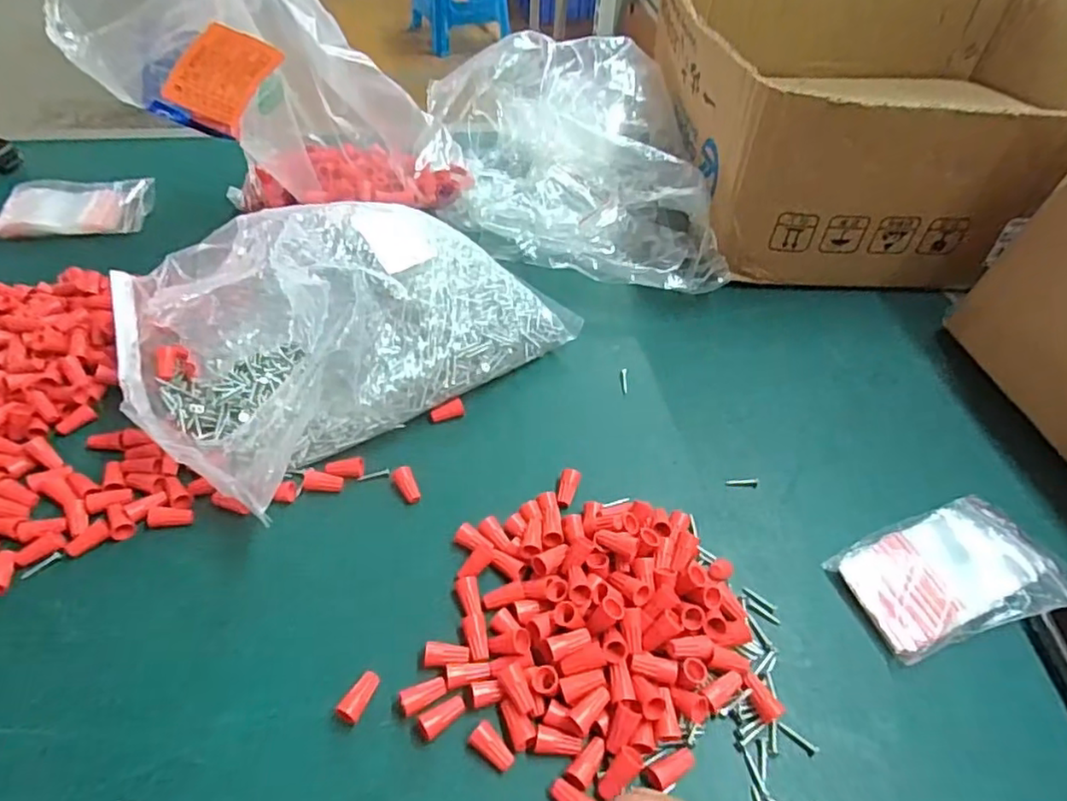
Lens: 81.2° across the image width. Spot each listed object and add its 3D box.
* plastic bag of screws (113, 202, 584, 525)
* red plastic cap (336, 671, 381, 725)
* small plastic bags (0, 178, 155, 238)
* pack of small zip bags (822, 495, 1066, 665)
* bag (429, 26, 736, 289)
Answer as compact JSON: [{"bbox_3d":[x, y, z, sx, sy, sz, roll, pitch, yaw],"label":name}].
[{"bbox_3d":[-0.131,-0.061,0.416,0.261,0.107,0.193,-36,61,-28],"label":"plastic bag of screws"},{"bbox_3d":[-0.085,0.144,0.303,0.011,0.009,0.024,23,53,16],"label":"red plastic cap"},{"bbox_3d":[-0.399,-0.172,0.546,0.111,0.013,0.078,-2,50,-4],"label":"small plastic bags"},{"bbox_3d":[0.235,0.099,0.352,0.116,0.020,0.071,-16,53,-16],"label":"pack of small zip bags"},{"bbox_3d":[0.028,-0.212,0.563,0.229,0.101,0.299,-1,50,-4],"label":"bag"}]

